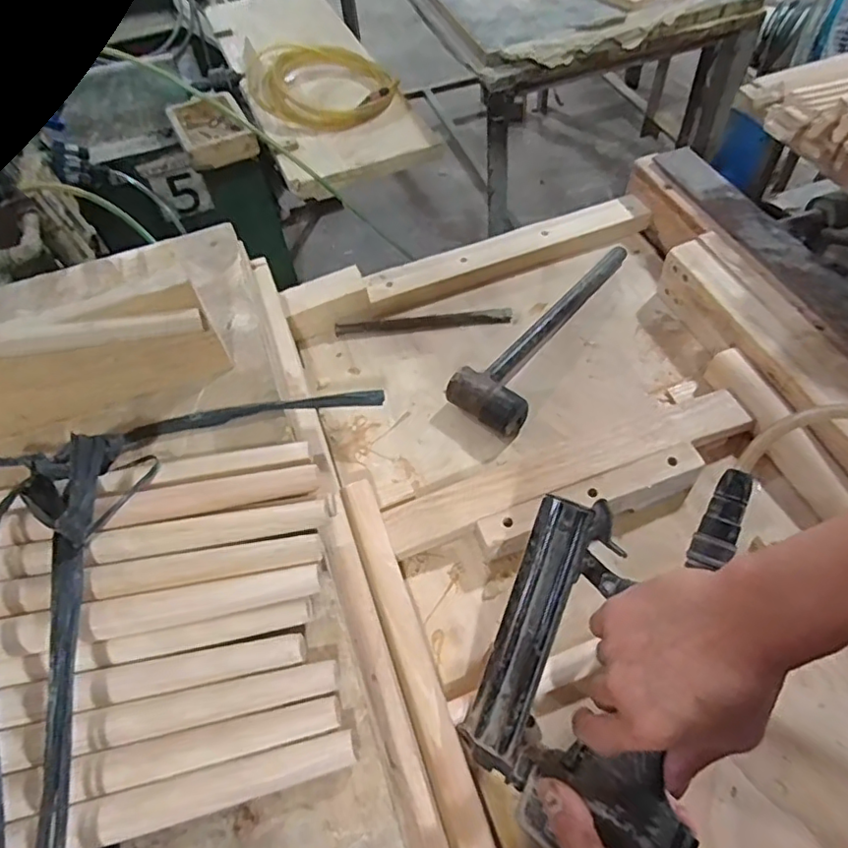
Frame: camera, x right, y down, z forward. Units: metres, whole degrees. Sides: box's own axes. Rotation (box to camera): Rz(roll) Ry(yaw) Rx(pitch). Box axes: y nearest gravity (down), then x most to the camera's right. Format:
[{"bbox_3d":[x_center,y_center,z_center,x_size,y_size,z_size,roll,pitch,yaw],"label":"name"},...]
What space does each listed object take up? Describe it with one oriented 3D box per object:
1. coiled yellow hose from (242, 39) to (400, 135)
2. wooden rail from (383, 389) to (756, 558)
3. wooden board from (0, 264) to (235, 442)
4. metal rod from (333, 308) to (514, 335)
[{"bbox_3d":[-0.241,-0.790,1.346,0.298,0.070,0.318,-2,56,4],"label":"coiled yellow hose"},{"bbox_3d":[0.149,0.047,0.591,0.382,0.049,0.048,-18,56,-7],"label":"wooden rail"},{"bbox_3d":[-0.285,-0.049,0.464,0.230,0.118,0.020,-22,57,-9],"label":"wooden board"},{"bbox_3d":[-0.001,-0.131,0.749,0.225,0.015,0.017,-5,55,2],"label":"metal rod"}]

